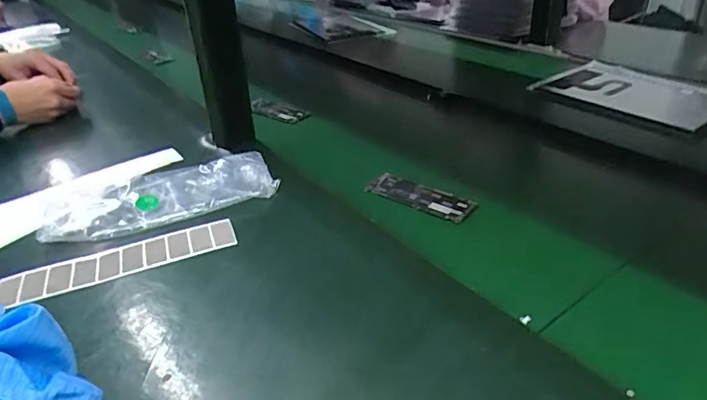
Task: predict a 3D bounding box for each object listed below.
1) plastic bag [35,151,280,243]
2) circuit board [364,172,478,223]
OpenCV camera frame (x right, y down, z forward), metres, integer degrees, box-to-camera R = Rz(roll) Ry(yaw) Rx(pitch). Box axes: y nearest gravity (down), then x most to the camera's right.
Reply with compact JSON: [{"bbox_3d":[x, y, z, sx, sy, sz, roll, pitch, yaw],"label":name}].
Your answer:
[{"bbox_3d":[-0.213,-0.002,0.560,0.238,0.028,0.099,-14,33,-16],"label":"plastic bag"},{"bbox_3d":[0.072,-0.005,0.554,0.125,0.011,0.038,19,38,32],"label":"circuit board"}]

